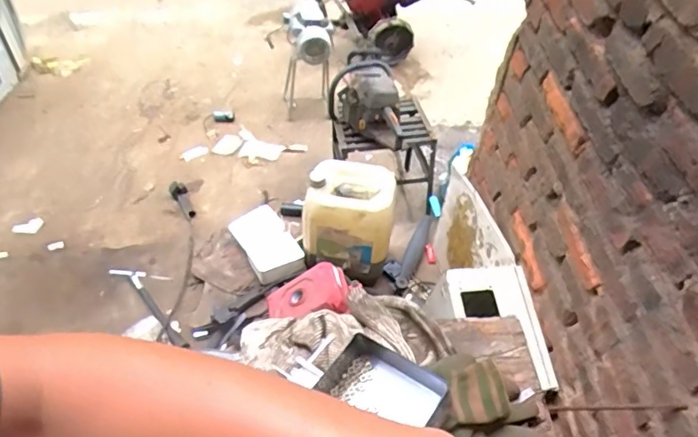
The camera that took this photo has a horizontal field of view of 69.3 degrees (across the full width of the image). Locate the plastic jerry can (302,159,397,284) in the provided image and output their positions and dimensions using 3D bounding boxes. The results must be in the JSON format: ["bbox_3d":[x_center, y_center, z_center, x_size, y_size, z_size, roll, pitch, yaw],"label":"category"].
[{"bbox_3d":[-0.002,0.022,1.620,0.271,0.332,0.204,13,50,7],"label":"plastic jerry can"}]

